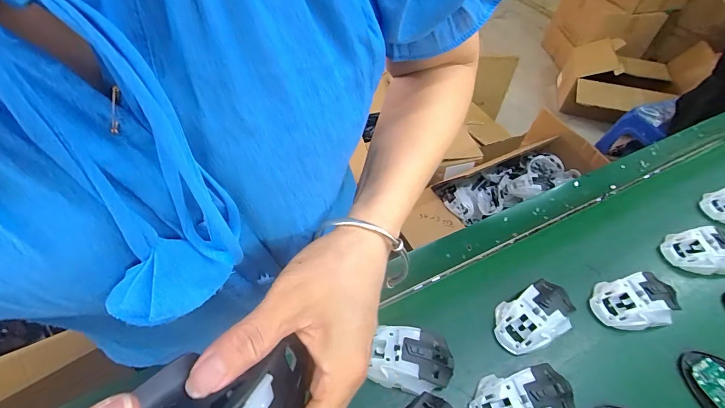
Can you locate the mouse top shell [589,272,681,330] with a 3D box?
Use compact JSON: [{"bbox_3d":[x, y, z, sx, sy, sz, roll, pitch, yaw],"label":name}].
[{"bbox_3d":[0.358,0.127,0.456,0.105,0.041,0.062,-8,52,-8],"label":"mouse top shell"}]

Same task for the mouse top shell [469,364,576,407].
[{"bbox_3d":[0.175,0.214,0.376,0.113,0.033,0.064,-6,52,-6],"label":"mouse top shell"}]

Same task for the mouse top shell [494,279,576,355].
[{"bbox_3d":[0.218,0.140,0.442,0.109,0.037,0.064,-21,55,-17],"label":"mouse top shell"}]

